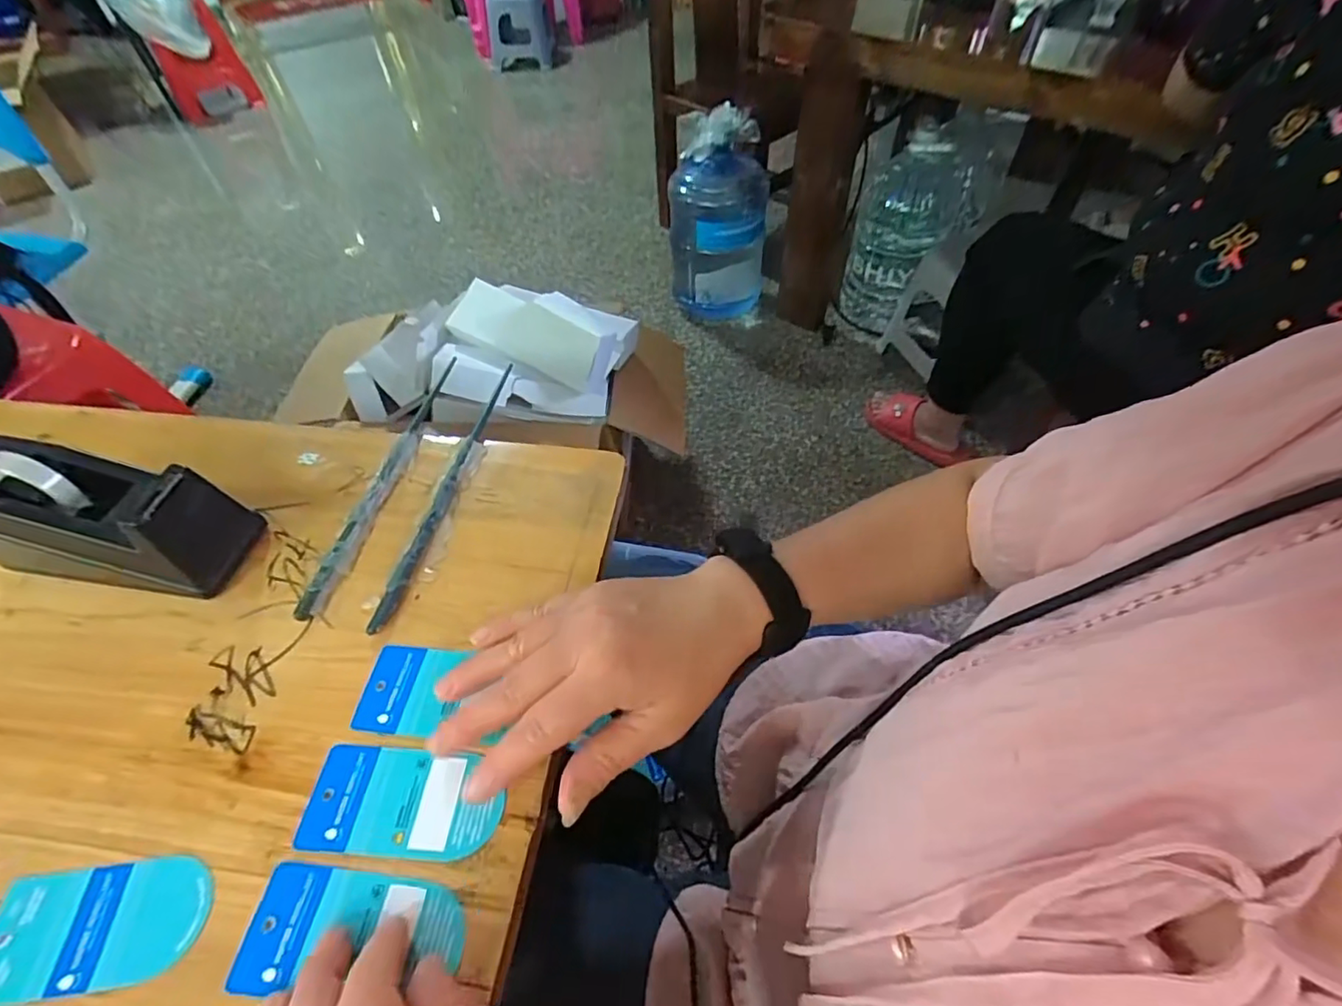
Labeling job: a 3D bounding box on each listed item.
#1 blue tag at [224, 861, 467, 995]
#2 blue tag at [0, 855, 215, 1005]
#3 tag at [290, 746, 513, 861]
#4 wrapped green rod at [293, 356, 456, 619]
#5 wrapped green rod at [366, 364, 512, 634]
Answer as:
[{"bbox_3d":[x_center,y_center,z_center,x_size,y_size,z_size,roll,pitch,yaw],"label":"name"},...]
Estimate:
[{"bbox_3d":[-0.136,0.184,0.253,0.094,0.005,0.045,3,54,3],"label":"blue tag"},{"bbox_3d":[-0.252,0.185,0.257,0.094,0.004,0.046,-7,52,-2],"label":"blue tag"},{"bbox_3d":[-0.128,0.143,0.283,0.093,0.004,0.046,2,52,5],"label":"tag"},{"bbox_3d":[-0.197,-0.021,0.408,0.019,0.008,0.218,6,53,8],"label":"wrapped green rod"},{"bbox_3d":[-0.144,-0.015,0.402,0.021,0.008,0.221,7,53,9],"label":"wrapped green rod"}]

